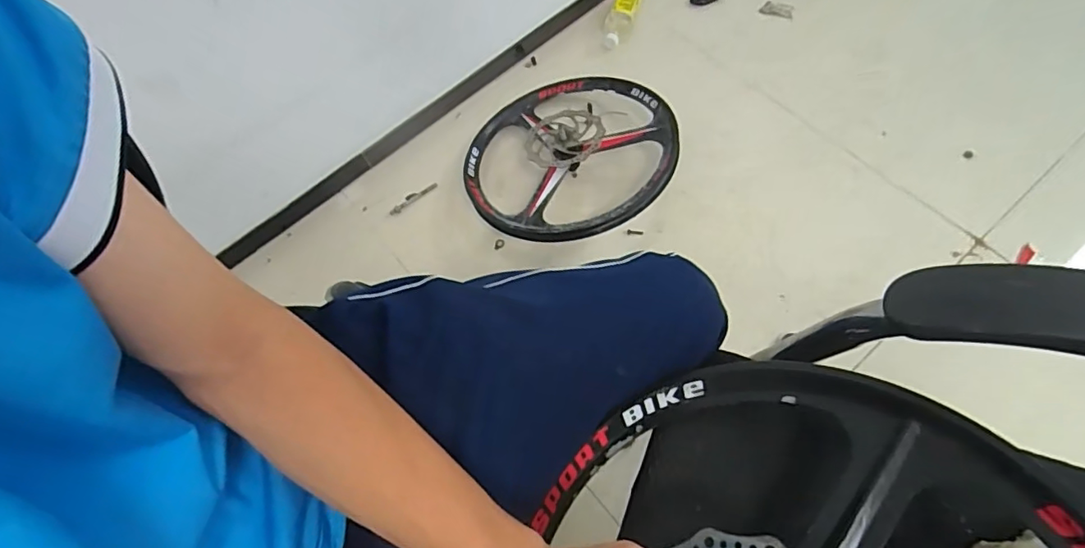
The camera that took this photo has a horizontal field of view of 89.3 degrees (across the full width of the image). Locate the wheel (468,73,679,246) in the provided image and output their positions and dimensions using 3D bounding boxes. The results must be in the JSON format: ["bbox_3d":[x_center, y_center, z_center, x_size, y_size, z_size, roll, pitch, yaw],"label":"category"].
[{"bbox_3d":[0.054,-0.229,1.055,0.416,0.091,0.385,-2,67,6],"label":"wheel"}]

